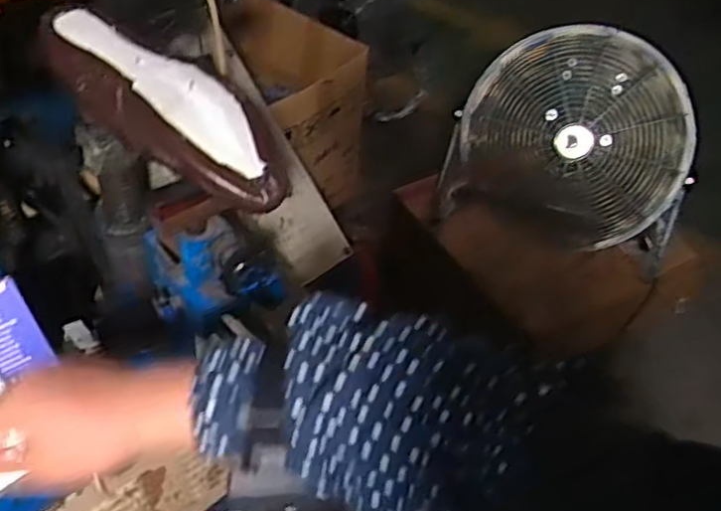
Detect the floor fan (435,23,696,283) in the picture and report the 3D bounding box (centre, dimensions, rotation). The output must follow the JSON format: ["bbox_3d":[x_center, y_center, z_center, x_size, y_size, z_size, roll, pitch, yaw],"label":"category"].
[{"bbox_3d":[0.462,-0.236,1.472,0.503,0.568,0.244,35,54,27],"label":"floor fan"}]

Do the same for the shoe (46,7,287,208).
[{"bbox_3d":[-0.174,-0.140,0.609,0.265,0.074,0.084,30,52,23],"label":"shoe"}]

